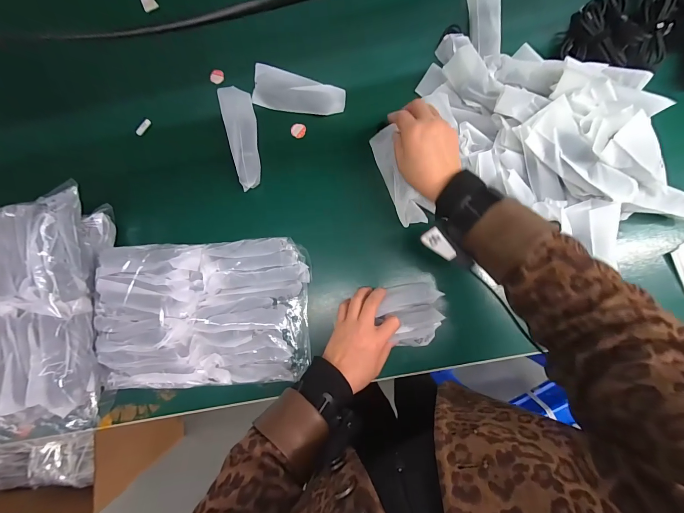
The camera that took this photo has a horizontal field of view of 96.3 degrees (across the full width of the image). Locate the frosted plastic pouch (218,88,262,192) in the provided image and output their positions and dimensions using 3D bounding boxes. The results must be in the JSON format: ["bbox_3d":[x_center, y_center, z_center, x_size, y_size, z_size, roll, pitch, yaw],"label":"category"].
[{"bbox_3d":[-0.158,-0.185,0.484,0.047,0.041,0.152,-10,84,4],"label":"frosted plastic pouch"}]

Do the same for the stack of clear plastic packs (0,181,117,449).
[{"bbox_3d":[-0.550,0.108,0.421,0.434,0.080,0.323,-11,84,4],"label":"stack of clear plastic packs"}]

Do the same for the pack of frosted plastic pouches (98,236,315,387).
[{"bbox_3d":[-0.197,0.081,0.453,0.290,0.077,0.203,-3,85,5],"label":"pack of frosted plastic pouches"}]

